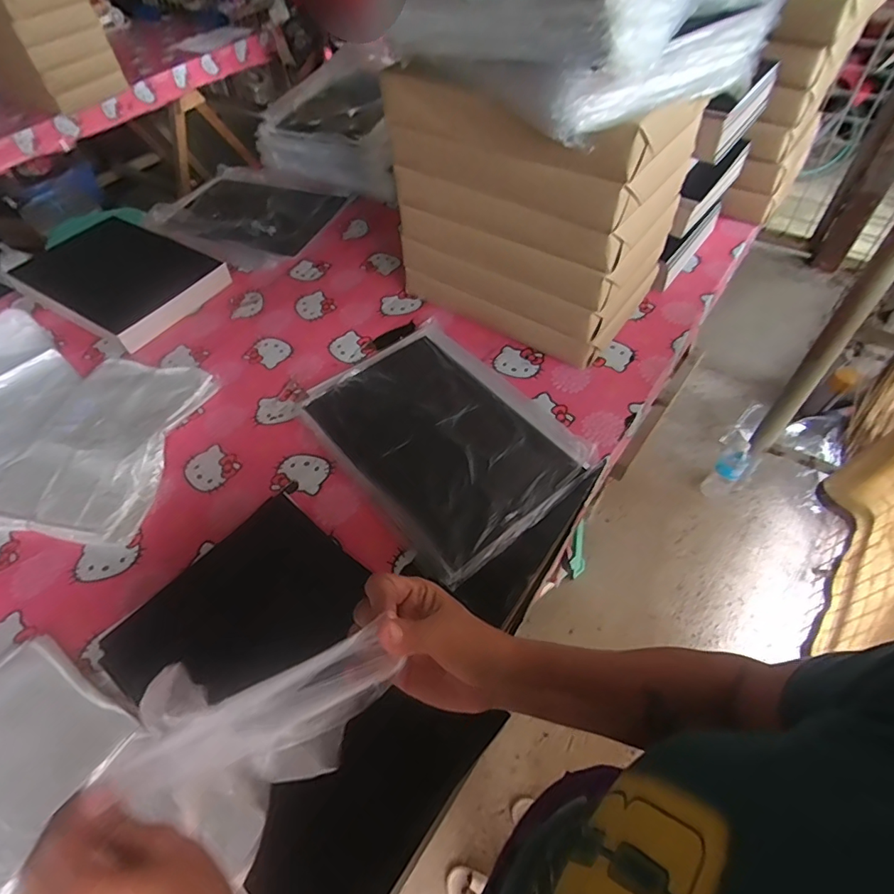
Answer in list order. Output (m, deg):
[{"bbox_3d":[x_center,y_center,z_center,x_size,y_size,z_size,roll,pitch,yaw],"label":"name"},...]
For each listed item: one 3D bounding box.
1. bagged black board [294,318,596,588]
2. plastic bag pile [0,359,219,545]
[{"bbox_3d":[-0.007,-0.028,0.770,0.296,0.028,0.396,-34,58,-21],"label":"bagged black board"},{"bbox_3d":[-0.525,-0.015,0.779,0.231,0.042,0.319,6,53,8],"label":"plastic bag pile"}]

